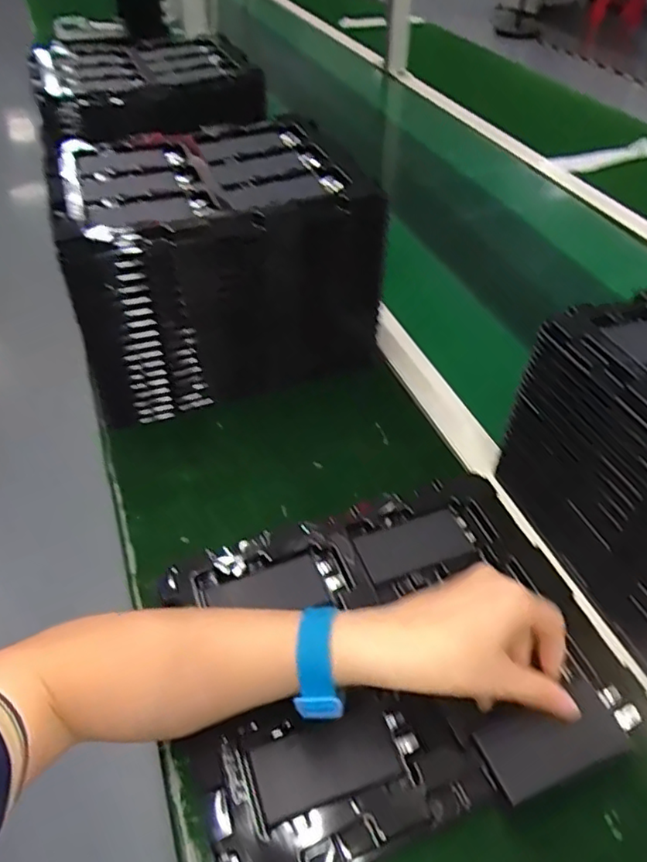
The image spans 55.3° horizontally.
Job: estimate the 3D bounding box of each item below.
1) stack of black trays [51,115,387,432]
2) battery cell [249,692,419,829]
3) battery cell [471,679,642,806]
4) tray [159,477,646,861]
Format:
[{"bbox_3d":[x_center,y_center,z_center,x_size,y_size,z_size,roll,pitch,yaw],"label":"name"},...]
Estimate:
[{"bbox_3d":[-0.112,-0.158,0.630,0.266,0.208,0.200,-14,47,-14],"label":"stack of black trays"},{"bbox_3d":[0.006,0.195,0.372,0.095,0.008,0.050,-17,47,-16],"label":"battery cell"},{"bbox_3d":[0.141,0.182,0.370,0.093,0.006,0.046,-18,47,-7],"label":"battery cell"},{"bbox_3d":[0.042,0.144,0.418,0.275,0.023,0.222,-14,47,-13],"label":"tray"}]

